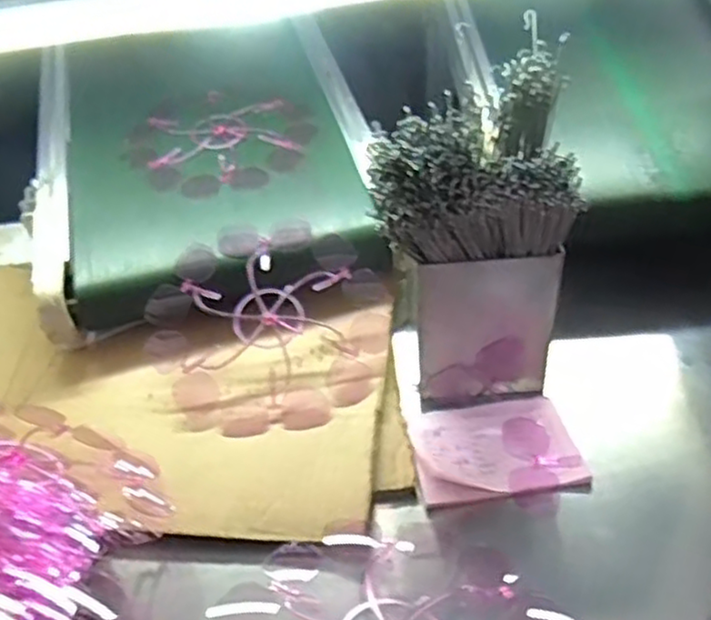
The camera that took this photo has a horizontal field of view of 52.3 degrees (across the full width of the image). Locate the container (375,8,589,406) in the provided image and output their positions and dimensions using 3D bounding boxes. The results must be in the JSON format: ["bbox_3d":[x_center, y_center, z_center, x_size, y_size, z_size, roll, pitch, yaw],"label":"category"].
[{"bbox_3d":[0.123,-0.066,0.769,0.187,0.322,0.183,1,40,8],"label":"container"}]

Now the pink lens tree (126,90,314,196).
[{"bbox_3d":[-0.203,-0.249,1.071,0.251,0.011,0.225,18,57,14],"label":"pink lens tree"}]

